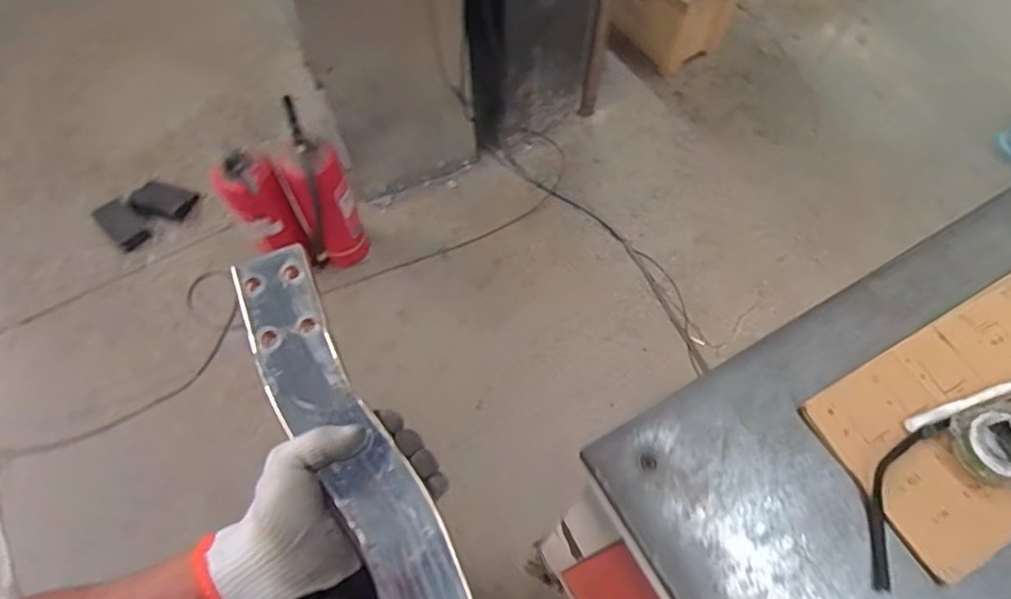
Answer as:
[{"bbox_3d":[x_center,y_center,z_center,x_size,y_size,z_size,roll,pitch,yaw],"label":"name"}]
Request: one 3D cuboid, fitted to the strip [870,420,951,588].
[{"bbox_3d":[0.324,0.159,0.502,0.040,0.022,0.153,29,66,13],"label":"strip"}]

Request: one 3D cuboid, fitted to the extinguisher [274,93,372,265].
[{"bbox_3d":[-0.430,-0.234,1.405,0.143,0.445,0.128,-27,66,-13],"label":"extinguisher"}]

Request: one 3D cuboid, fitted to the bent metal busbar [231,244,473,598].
[{"bbox_3d":[-0.062,0.204,0.410,0.068,0.018,0.563,-26,73,-14],"label":"bent metal busbar"}]

